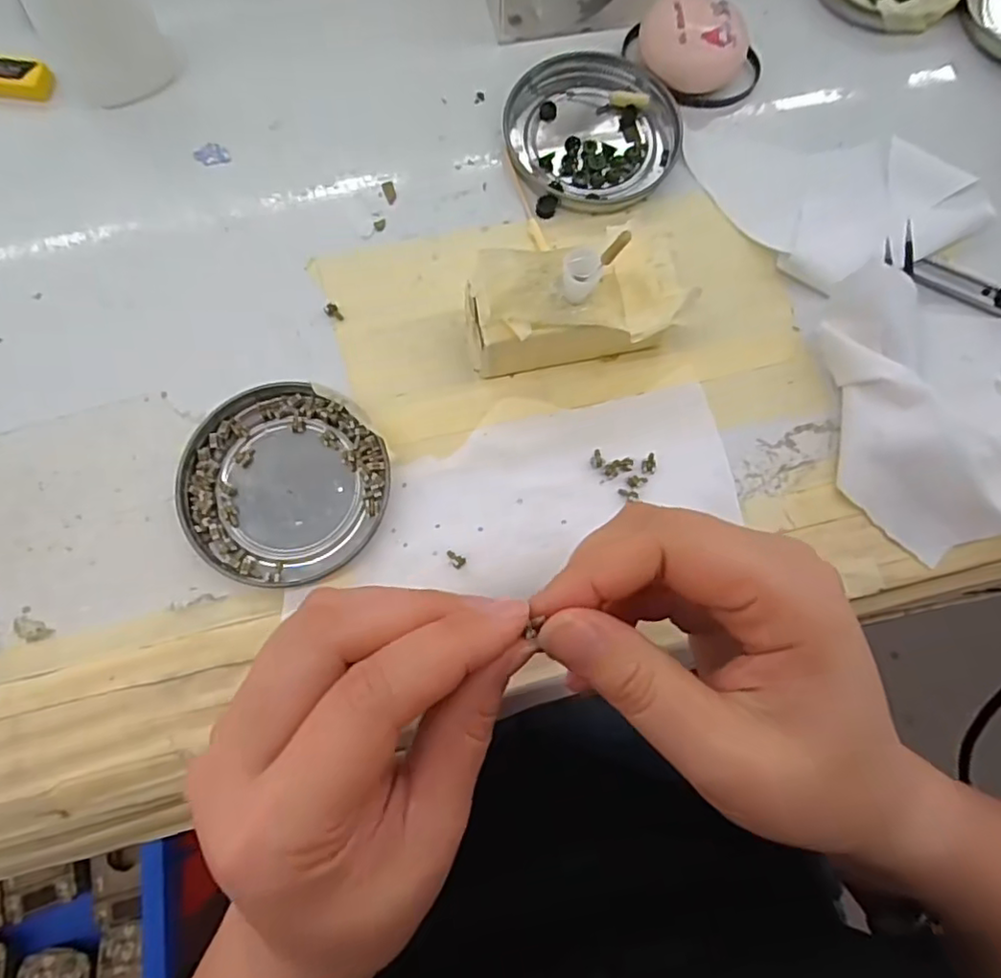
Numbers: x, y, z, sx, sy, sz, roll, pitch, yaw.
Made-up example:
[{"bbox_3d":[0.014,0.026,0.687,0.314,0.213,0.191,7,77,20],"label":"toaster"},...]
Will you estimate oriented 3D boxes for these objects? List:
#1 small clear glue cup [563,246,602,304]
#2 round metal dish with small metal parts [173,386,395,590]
[{"bbox_3d":[0.029,-0.077,0.229,0.013,0.018,0.015,15,77,2],"label":"small clear glue cup"},{"bbox_3d":[-0.085,-0.003,0.247,0.079,0.009,0.077,0,77,-2],"label":"round metal dish with small metal parts"}]

